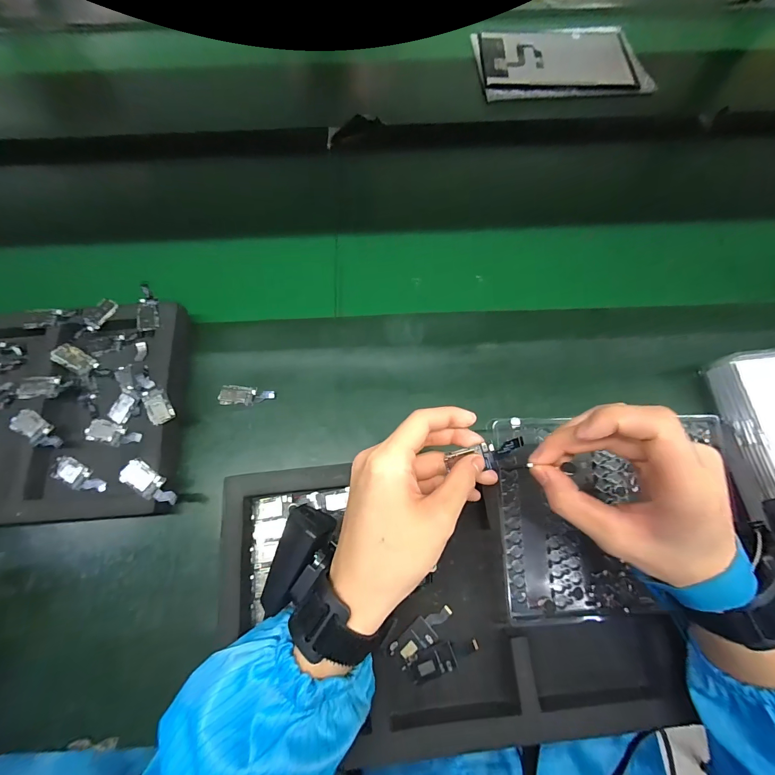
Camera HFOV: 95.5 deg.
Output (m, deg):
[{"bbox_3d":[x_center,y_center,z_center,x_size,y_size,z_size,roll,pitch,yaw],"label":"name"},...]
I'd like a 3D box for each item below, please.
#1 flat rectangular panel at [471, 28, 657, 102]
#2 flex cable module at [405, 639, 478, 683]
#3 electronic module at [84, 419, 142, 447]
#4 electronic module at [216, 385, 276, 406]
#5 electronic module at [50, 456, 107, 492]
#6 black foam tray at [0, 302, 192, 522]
[{"bbox_3d":[0.287,-0.544,0.592,0.269,0.017,0.172,-3,70,-2],"label":"flat rectangular panel"},{"bbox_3d":[0.046,0.228,0.295,0.063,0.004,0.021,-16,71,-7],"label":"flex cable module"},{"bbox_3d":[-0.282,0.048,0.362,0.058,0.004,0.022,13,70,3],"label":"electronic module"},{"bbox_3d":[-0.155,0.009,0.387,0.060,0.006,0.022,2,70,0],"label":"electronic module"},{"bbox_3d":[-0.310,0.089,0.354,0.056,0.007,0.022,21,71,6],"label":"electronic module"},{"bbox_3d":[-0.463,0.024,0.365,0.500,0.049,0.228,-3,70,-2],"label":"black foam tray"}]

